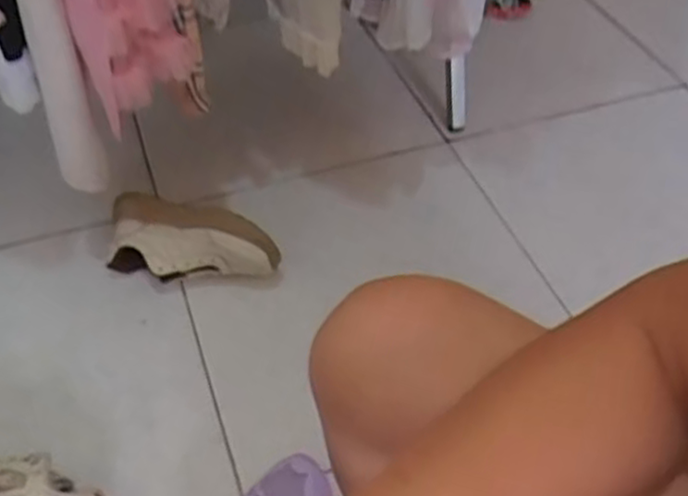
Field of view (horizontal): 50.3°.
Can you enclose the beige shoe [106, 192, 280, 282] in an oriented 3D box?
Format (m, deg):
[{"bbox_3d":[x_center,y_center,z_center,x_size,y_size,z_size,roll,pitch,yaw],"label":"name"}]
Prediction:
[{"bbox_3d":[-0.209,-0.005,1.022,0.241,0.096,0.105,5,48,4],"label":"beige shoe"}]

